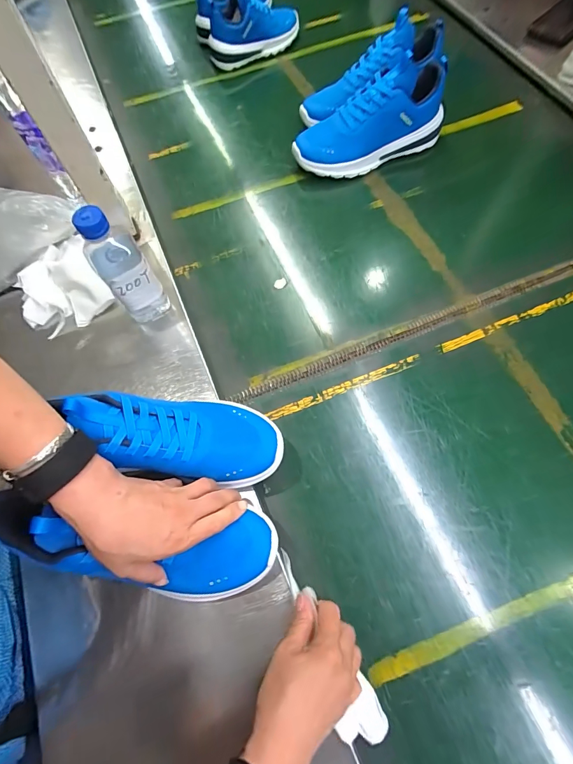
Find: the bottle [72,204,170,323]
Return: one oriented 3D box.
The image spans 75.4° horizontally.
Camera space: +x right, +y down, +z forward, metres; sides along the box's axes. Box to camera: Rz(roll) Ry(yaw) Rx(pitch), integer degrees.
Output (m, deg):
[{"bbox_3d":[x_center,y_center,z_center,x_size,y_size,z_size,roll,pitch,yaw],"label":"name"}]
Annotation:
[{"bbox_3d":[-0.204,-0.144,0.460,0.058,0.167,0.068,-36,69,-11],"label":"bottle"}]

